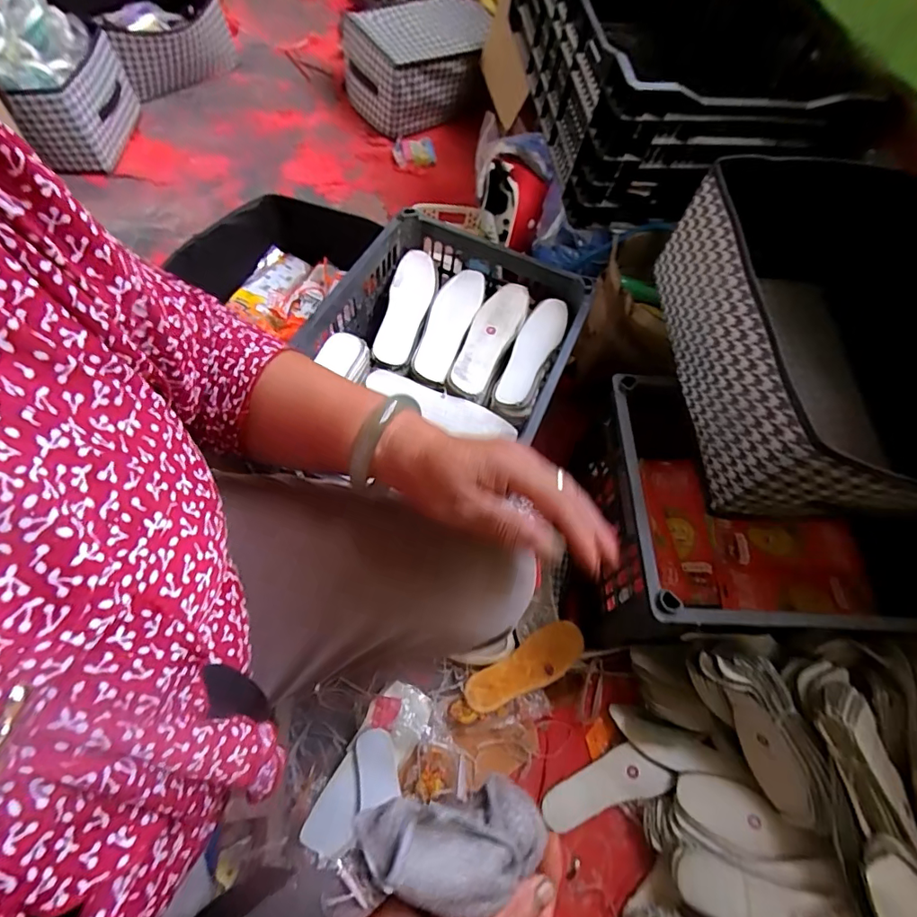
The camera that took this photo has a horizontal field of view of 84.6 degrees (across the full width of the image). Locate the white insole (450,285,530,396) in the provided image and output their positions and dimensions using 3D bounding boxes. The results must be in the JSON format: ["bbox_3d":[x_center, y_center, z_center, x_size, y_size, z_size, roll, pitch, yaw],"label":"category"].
[{"bbox_3d":[0.048,-0.196,0.787,0.069,0.015,0.223,24,63,10],"label":"white insole"}]

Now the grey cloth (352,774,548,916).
[{"bbox_3d":[0.002,0.214,0.281,0.106,0.042,0.049,13,58,-28],"label":"grey cloth"}]

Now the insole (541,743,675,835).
[{"bbox_3d":[0.195,0.443,0.682,0.172,0.024,0.063,-15,63,-11],"label":"insole"}]

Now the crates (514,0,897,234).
[{"bbox_3d":[0.362,-0.665,0.864,0.425,0.203,0.585,-5,62,-6],"label":"crates"}]

